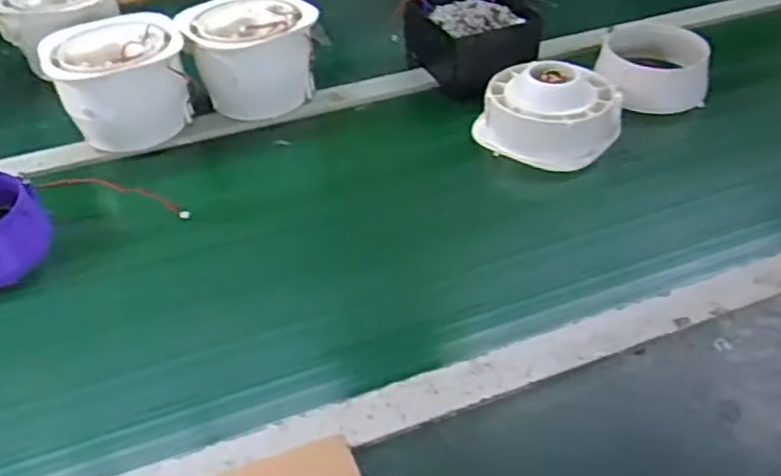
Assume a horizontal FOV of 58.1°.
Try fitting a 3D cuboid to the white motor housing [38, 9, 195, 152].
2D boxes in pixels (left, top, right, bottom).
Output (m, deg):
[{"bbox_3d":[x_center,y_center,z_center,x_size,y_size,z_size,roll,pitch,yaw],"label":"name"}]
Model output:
[{"bbox_3d":[-0.287,-0.169,0.757,0.130,0.109,0.130,-25,46,-24],"label":"white motor housing"}]

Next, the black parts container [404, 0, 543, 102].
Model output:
[{"bbox_3d":[0.102,-0.242,0.846,0.122,0.085,0.162,-23,45,-23],"label":"black parts container"}]

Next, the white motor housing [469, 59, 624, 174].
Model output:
[{"bbox_3d":[0.164,-0.131,0.746,0.131,0.080,0.131,-1,41,1],"label":"white motor housing"}]

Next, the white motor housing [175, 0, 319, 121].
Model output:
[{"bbox_3d":[-0.156,-0.204,0.814,0.131,0.118,0.131,-1,41,1],"label":"white motor housing"}]

